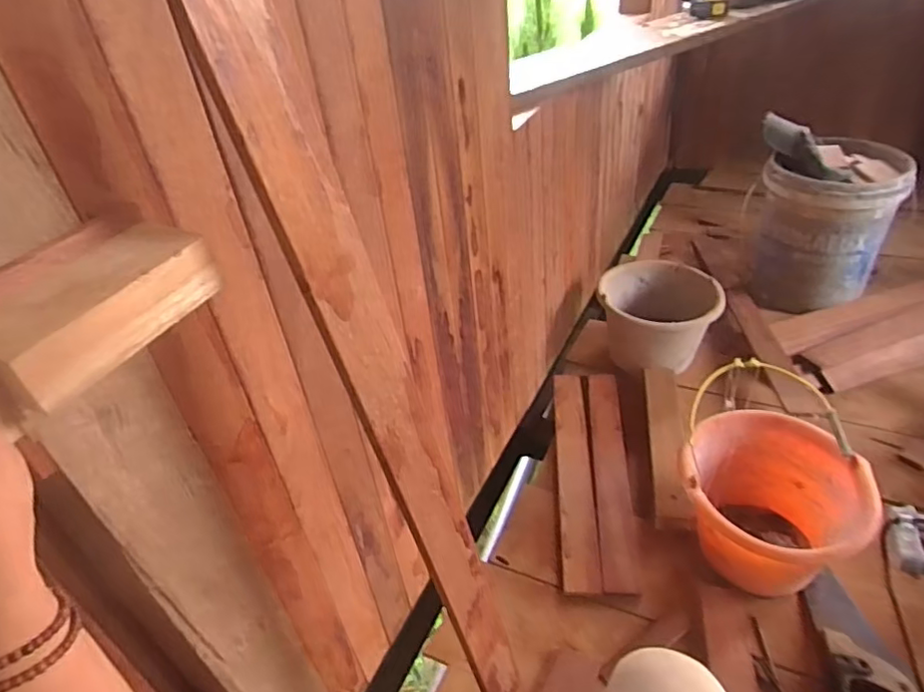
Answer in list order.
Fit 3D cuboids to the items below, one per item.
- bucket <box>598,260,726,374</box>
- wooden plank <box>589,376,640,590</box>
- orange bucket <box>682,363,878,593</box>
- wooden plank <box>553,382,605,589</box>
[{"bbox_3d":[0.473,-0.076,1.477,0.277,0.174,0.254,7,39,17],"label":"bucket"},{"bbox_3d":[0.306,0.247,1.243,0.068,0.016,0.543,0,38,9],"label":"wooden plank"},{"bbox_3d":[0.502,0.262,1.027,0.253,0.273,0.294,-25,41,-22],"label":"orange bucket"},{"bbox_3d":[0.232,0.249,1.252,0.067,0.021,0.545,-1,37,8],"label":"wooden plank"}]

